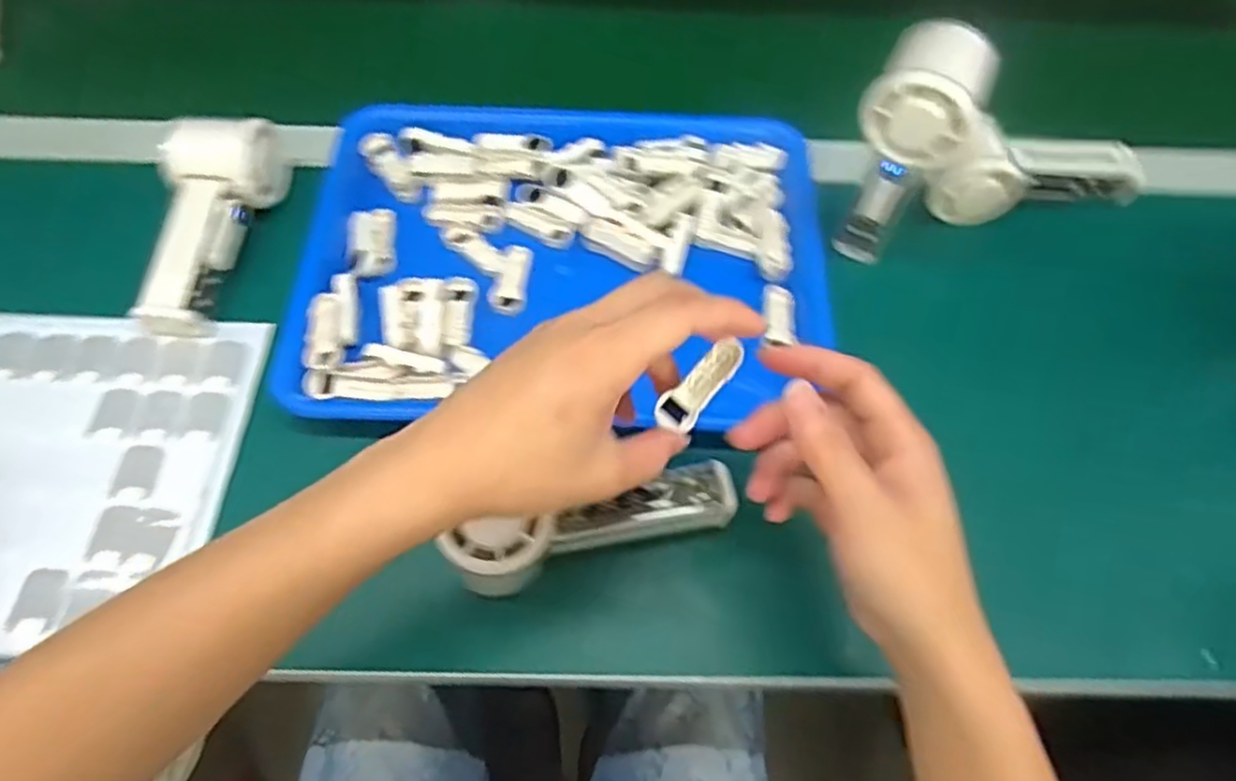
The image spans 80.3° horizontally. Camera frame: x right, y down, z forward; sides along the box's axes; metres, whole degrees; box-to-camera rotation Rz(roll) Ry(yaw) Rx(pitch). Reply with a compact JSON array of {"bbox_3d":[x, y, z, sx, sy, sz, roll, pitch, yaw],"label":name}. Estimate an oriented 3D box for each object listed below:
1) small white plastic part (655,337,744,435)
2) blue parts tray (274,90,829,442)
[{"bbox_3d":[0.038,-0.002,0.334,0.049,0.009,0.017,-47,67,7],"label":"small white plastic part"},{"bbox_3d":[-0.033,-0.094,0.484,0.335,0.029,0.271,7,61,3],"label":"blue parts tray"}]

